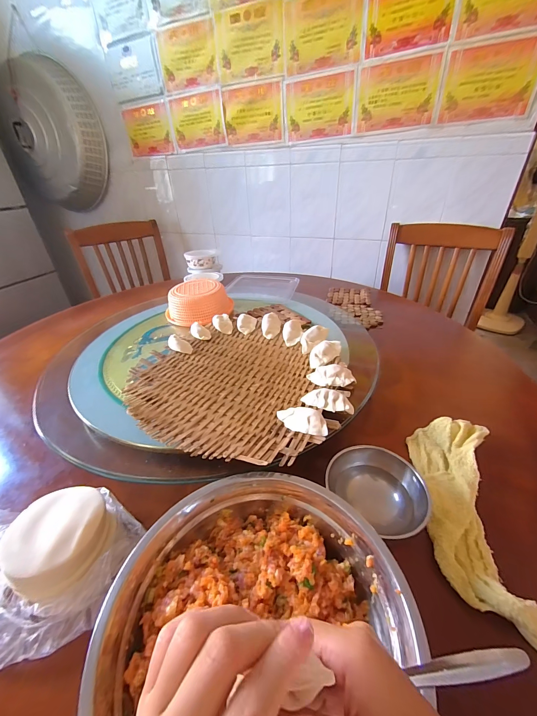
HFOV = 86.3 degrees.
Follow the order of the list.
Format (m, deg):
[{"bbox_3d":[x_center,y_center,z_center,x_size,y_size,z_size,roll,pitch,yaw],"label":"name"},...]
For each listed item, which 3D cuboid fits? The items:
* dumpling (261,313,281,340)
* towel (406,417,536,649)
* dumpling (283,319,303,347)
[{"bbox_3d":[0.006,-0.070,0.616,0.040,0.028,0.063,1,34,5],"label":"dumpling"},{"bbox_3d":[0.245,0.179,0.343,0.109,0.030,0.264,5,34,10],"label":"towel"},{"bbox_3d":[0.051,-0.051,0.591,0.041,0.037,0.055,-2,34,1],"label":"dumpling"}]

